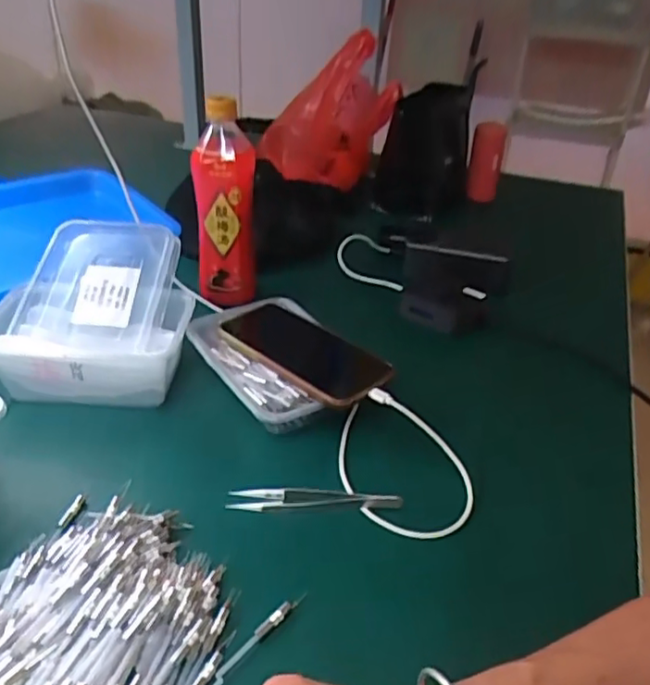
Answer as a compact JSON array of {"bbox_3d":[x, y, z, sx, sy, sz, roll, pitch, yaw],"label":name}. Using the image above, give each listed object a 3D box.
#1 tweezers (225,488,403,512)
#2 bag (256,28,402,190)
[{"bbox_3d":[-0.007,0.115,0.465,0.123,0.016,0.018,4,33,-2],"label":"tweezers"},{"bbox_3d":[0.018,-0.327,0.936,0.204,0.204,0.100,-16,38,-29],"label":"bag"}]

